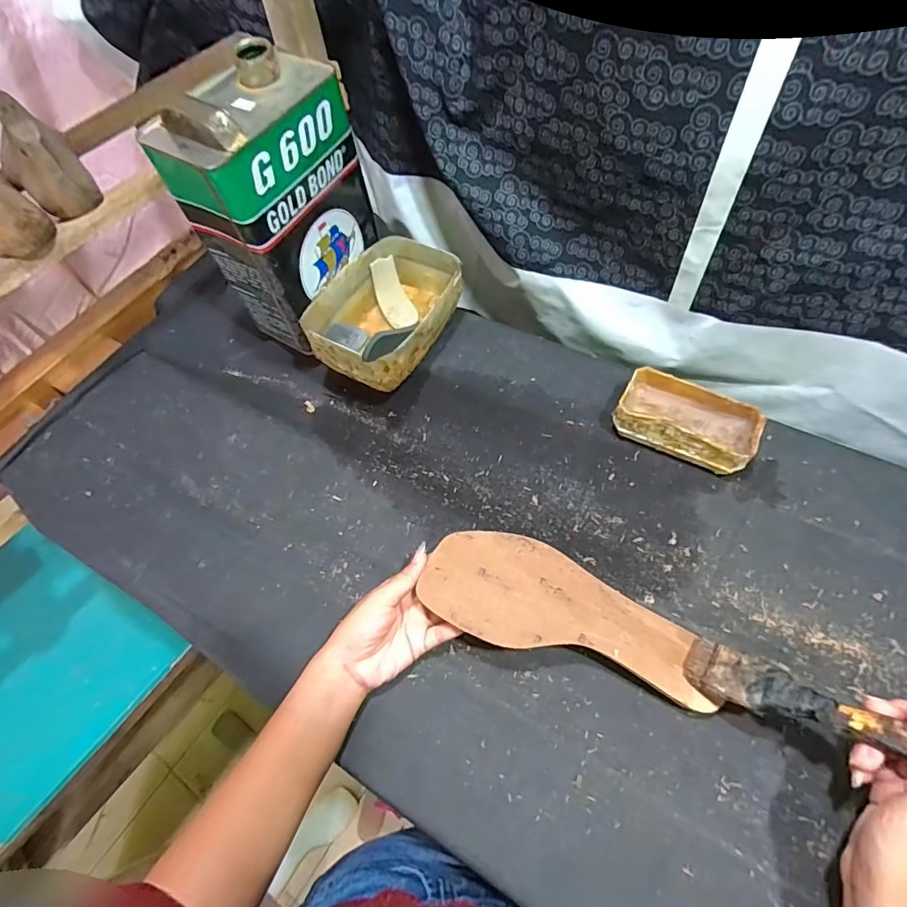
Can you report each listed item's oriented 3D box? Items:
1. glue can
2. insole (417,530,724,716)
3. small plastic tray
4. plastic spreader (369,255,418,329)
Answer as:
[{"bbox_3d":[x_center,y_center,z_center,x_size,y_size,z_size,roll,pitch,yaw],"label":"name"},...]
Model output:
[{"bbox_3d":[-0.184,-0.259,0.520,0.124,0.225,0.166,27,64,19],"label":"glue can"},{"bbox_3d":[0.088,0.119,0.380,0.221,0.011,0.082,17,64,5],"label":"insole"},{"bbox_3d":[0.227,-0.031,0.478,0.126,0.048,0.075,24,63,18],"label":"small plastic tray"},{"bbox_3d":[-0.073,-0.192,0.592,0.038,0.018,0.085,-21,88,-9],"label":"plastic spreader"}]

